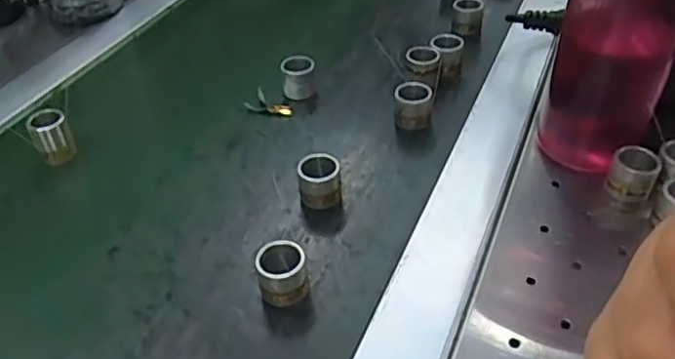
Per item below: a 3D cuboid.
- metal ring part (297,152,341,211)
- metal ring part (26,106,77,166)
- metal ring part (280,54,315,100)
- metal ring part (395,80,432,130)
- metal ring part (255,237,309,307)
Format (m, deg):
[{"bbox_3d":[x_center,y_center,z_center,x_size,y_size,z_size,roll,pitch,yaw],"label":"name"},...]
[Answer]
[{"bbox_3d":[-0.011,0.001,0.355,0.023,0.028,0.021,-6,41,-3],"label":"metal ring part"},{"bbox_3d":[-0.185,-0.027,0.395,0.023,0.036,0.017,-25,45,-23],"label":"metal ring part"},{"bbox_3d":[-0.028,-0.074,0.445,0.023,0.028,0.020,-4,41,-1],"label":"metal ring part"},{"bbox_3d":[0.051,-0.050,0.412,0.023,0.024,0.022,6,42,11],"label":"metal ring part"},{"bbox_3d":[-0.027,0.049,0.304,0.024,0.025,0.027,-7,41,-5],"label":"metal ring part"}]

